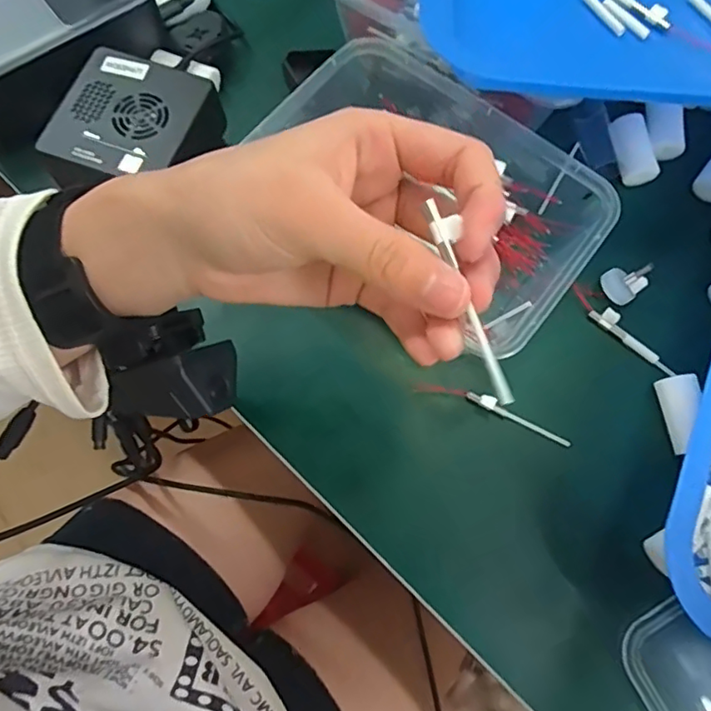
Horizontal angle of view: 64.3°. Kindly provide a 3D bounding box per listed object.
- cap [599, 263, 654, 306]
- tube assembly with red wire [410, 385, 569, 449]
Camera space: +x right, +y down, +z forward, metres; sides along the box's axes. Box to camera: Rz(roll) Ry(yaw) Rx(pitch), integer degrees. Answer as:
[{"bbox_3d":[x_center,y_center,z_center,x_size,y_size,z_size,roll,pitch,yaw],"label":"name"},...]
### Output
[{"bbox_3d":[0.154,-0.042,0.320,0.019,0.022,0.020,0,72,-1],"label":"cap"},{"bbox_3d":[0.075,0.029,0.306,0.087,0.011,0.009,20,73,5],"label":"tube assembly with red wire"}]

